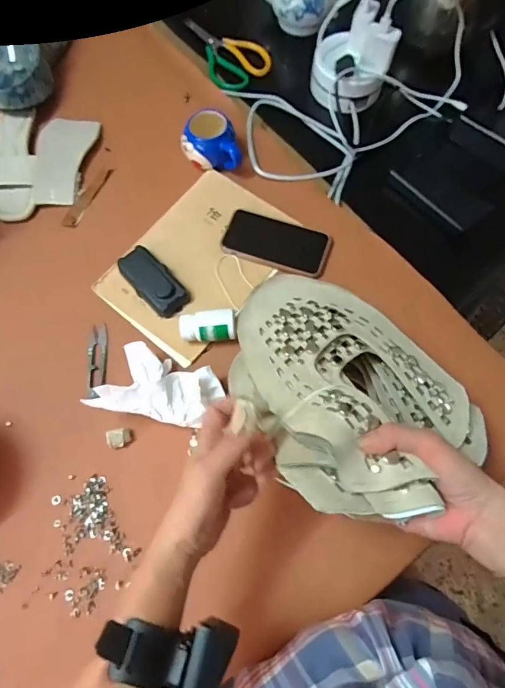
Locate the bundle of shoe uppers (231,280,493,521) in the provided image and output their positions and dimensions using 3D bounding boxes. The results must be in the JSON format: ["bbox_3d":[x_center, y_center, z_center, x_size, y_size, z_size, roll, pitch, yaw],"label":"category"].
[{"bbox_3d":[0.087,0.027,0.426,0.198,0.118,0.261,-33,70,-10],"label":"bundle of shoe uppers"}]

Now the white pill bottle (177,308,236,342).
[{"bbox_3d":[-0.055,-0.020,0.555,0.069,0.037,0.041,-8,68,0],"label":"white pill bottle"}]

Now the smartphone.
[{"bbox_3d":[0.033,-0.142,0.614,0.144,0.012,0.079,20,71,11],"label":"smartphone"}]

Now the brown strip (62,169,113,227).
[{"bbox_3d":[-0.249,-0.222,0.662,0.020,0.006,0.116,20,71,11],"label":"brown strip"}]

